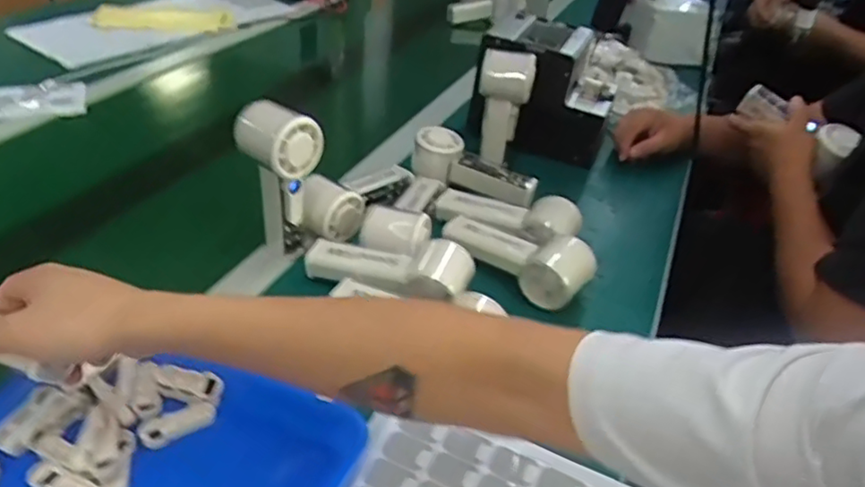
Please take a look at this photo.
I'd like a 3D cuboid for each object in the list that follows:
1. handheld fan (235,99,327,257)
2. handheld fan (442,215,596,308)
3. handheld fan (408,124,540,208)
[{"bbox_3d":[-0.146,-0.059,0.602,0.067,0.145,0.057,31,42,31],"label":"handheld fan"},{"bbox_3d":[0.083,0.005,0.629,0.162,0.050,0.056,25,40,25],"label":"handheld fan"},{"bbox_3d":[0.051,-0.090,0.748,0.152,0.051,0.047,24,39,23],"label":"handheld fan"}]

